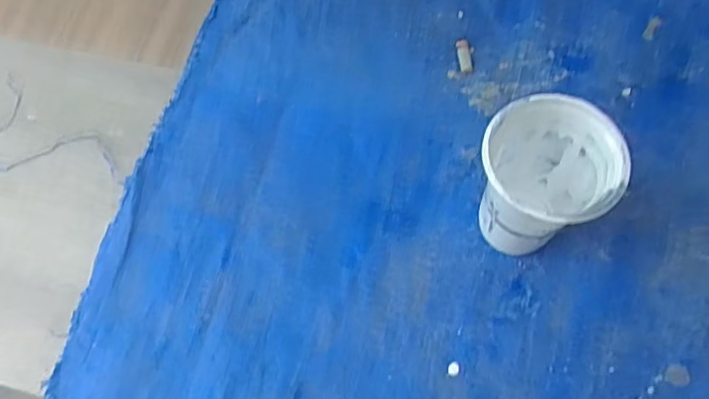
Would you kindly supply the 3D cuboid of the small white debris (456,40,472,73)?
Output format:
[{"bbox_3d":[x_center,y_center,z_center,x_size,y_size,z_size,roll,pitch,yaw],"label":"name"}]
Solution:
[{"bbox_3d":[0.101,-0.133,0.528,0.011,0.004,0.037,-3,67,0],"label":"small white debris"}]

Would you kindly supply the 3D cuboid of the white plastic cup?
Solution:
[{"bbox_3d":[0.128,-0.005,0.412,0.085,0.116,0.082,-1,67,1],"label":"white plastic cup"}]

